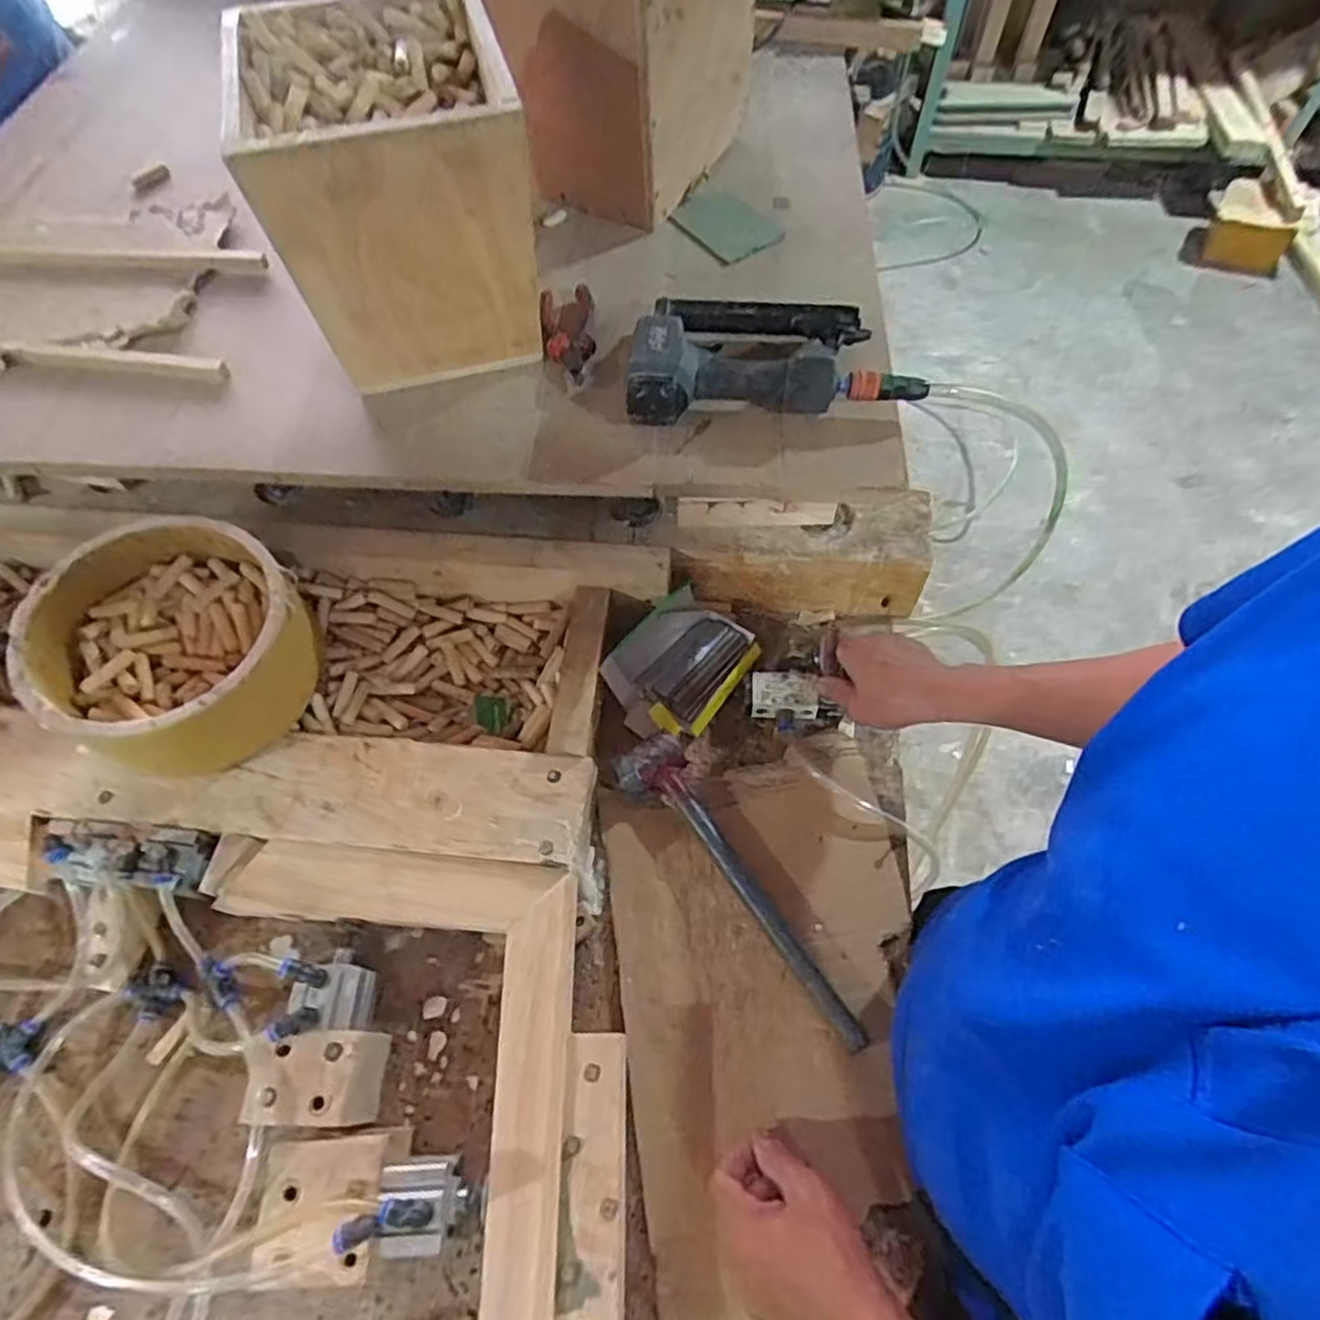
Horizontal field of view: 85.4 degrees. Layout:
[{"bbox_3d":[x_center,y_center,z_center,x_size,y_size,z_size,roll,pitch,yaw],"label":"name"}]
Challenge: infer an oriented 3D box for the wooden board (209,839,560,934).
[{"bbox_3d":[-0.234,0.205,0.639,0.283,0.050,0.061,3,61,3],"label":"wooden board"}]

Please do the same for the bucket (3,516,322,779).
[{"bbox_3d":[-0.437,-0.010,0.660,0.207,0.124,0.201,-1,60,1],"label":"bucket"}]

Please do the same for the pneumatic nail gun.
[{"bbox_3d":[0.109,-0.301,0.700,0.278,0.062,0.147,-1,60,1],"label":"pneumatic nail gun"}]

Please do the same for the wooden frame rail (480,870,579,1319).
[{"bbox_3d":[-0.095,0.396,0.504,0.058,0.027,0.458,-2,60,0],"label":"wooden frame rail"}]

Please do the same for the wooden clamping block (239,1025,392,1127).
[{"bbox_3d":[-0.261,0.325,0.557,0.089,0.072,0.067,3,61,3],"label":"wooden clamping block"}]

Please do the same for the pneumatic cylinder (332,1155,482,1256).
[{"bbox_3d":[-0.170,0.382,0.497,0.082,0.064,0.053,-1,60,1],"label":"pneumatic cylinder"}]

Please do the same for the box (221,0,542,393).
[{"bbox_3d":[-0.238,-0.434,0.679,0.214,0.224,0.248,-14,61,-7],"label":"box"}]

